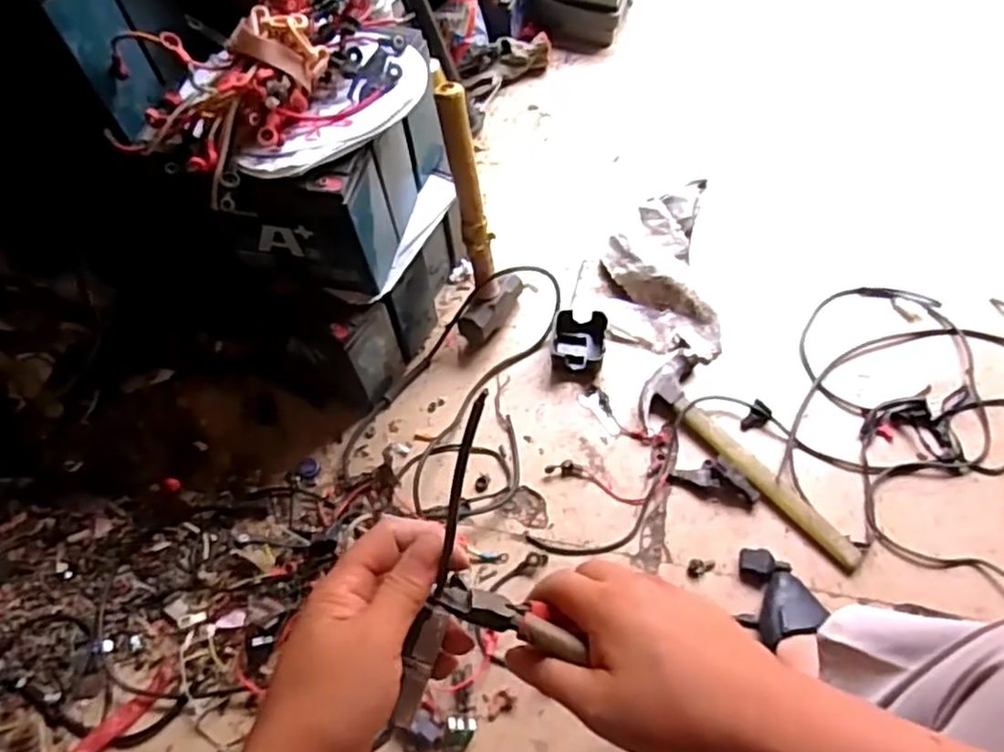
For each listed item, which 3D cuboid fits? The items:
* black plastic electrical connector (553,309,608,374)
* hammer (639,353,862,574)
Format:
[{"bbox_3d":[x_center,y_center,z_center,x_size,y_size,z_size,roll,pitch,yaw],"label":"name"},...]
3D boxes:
[{"bbox_3d":[0.104,-0.045,0.953,0.070,0.034,0.082,6,60,7],"label":"black plastic electrical connector"},{"bbox_3d":[0.298,0.106,0.857,0.108,0.027,0.318,-34,64,-16],"label":"hammer"}]

